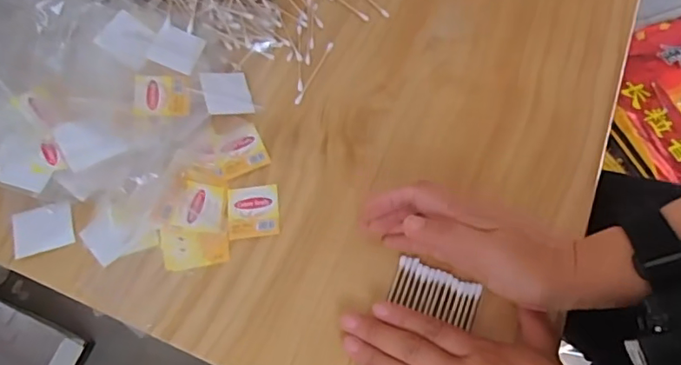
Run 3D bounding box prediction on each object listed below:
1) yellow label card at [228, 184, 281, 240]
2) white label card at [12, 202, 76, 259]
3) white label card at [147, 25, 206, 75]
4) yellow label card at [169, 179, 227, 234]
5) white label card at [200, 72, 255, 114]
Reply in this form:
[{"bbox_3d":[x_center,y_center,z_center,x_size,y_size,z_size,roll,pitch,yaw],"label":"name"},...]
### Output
[{"bbox_3d":[-0.067,0.022,0.401,0.039,0.004,0.043,-7,60,0],"label":"yellow label card"},{"bbox_3d":[-0.231,0.035,0.401,0.044,0.004,0.038,-17,65,-5],"label":"white label card"},{"bbox_3d":[-0.142,-0.117,0.448,0.039,0.005,0.044,18,56,-14],"label":"white label card"},{"bbox_3d":[-0.108,0.017,0.401,0.039,0.004,0.040,7,65,6],"label":"yellow label card"},{"bbox_3d":[-0.097,-0.078,0.440,0.039,0.006,0.045,-5,61,-25],"label":"white label card"}]

